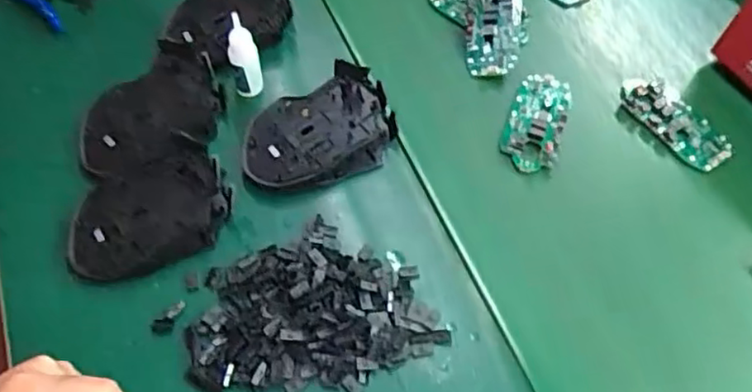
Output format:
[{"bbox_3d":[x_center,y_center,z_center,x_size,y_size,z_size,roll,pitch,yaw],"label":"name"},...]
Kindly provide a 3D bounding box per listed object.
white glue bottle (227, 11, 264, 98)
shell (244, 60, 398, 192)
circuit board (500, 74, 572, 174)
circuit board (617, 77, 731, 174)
[{"bbox_3d":[-0.101,-0.105,0.499,0.023,0.083,0.017,-8,59,-8],"label":"white glue bottle"},{"bbox_3d":[-0.045,-0.048,0.492,0.117,0.037,0.080,-25,62,-17],"label":"shell"},{"bbox_3d":[0.131,-0.062,0.528,0.044,0.014,0.098,20,59,10],"label":"circuit board"},{"bbox_3d":[0.246,-0.063,0.534,0.041,0.018,0.098,-34,65,-21],"label":"circuit board"}]

